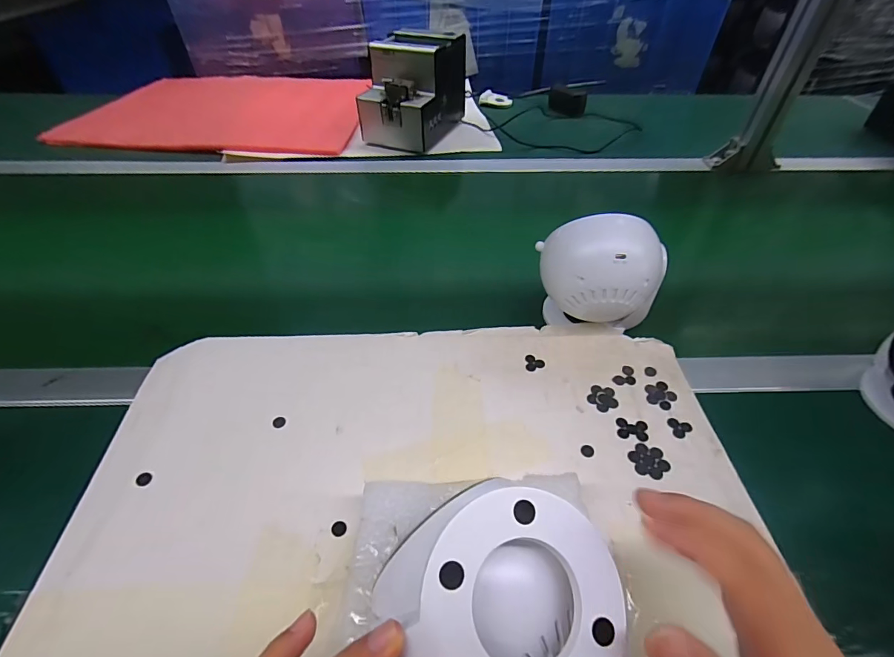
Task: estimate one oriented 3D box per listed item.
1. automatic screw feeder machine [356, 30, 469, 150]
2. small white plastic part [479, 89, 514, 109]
[{"bbox_3d":[-0.059,-0.421,0.750,0.126,0.145,0.180,17,48,15],"label":"automatic screw feeder machine"},{"bbox_3d":[0.105,-0.493,0.914,0.069,0.023,0.046,4,46,3],"label":"small white plastic part"}]

